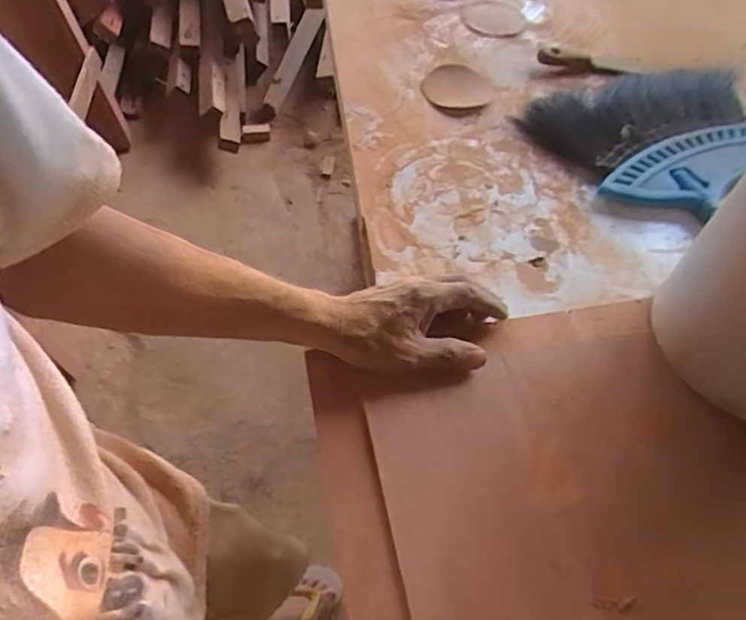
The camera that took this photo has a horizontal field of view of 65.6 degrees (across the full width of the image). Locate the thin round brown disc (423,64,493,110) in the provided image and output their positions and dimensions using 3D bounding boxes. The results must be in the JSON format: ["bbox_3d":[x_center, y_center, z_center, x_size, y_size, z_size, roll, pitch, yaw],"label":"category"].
[{"bbox_3d":[0.110,-0.291,0.754,0.087,0.006,0.088,2,55,-3],"label":"thin round brown disc"}]

